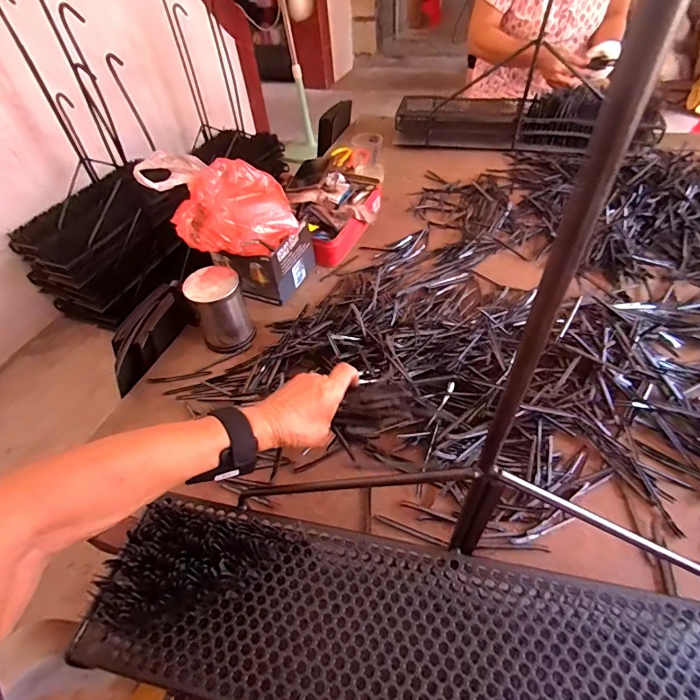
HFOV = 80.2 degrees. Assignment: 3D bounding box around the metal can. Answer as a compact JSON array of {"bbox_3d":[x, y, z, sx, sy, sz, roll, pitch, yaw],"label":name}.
[{"bbox_3d":[-0.208,-0.067,0.667,0.086,0.113,0.100,-23,52,-13],"label":"metal can"}]

